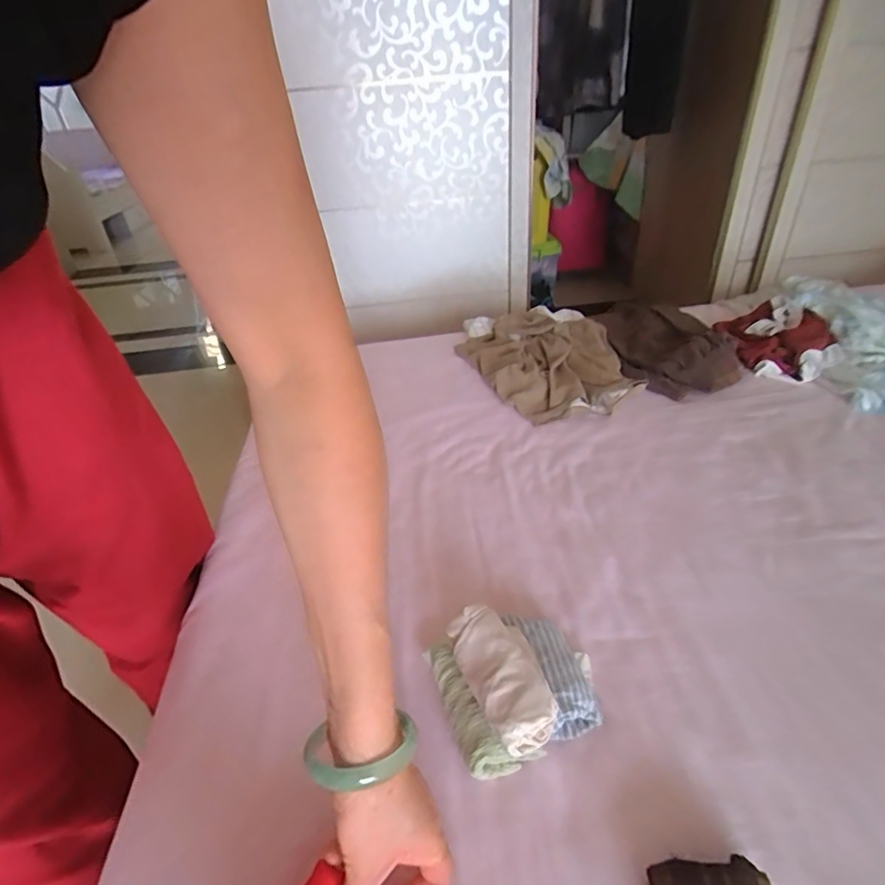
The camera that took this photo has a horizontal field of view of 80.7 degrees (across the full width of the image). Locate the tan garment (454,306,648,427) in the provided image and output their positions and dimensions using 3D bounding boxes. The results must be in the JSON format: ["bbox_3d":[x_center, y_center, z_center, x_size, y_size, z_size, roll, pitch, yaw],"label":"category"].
[{"bbox_3d":[0.173,-0.152,0.909,0.259,0.044,0.376,-8,36,-5],"label":"tan garment"}]

